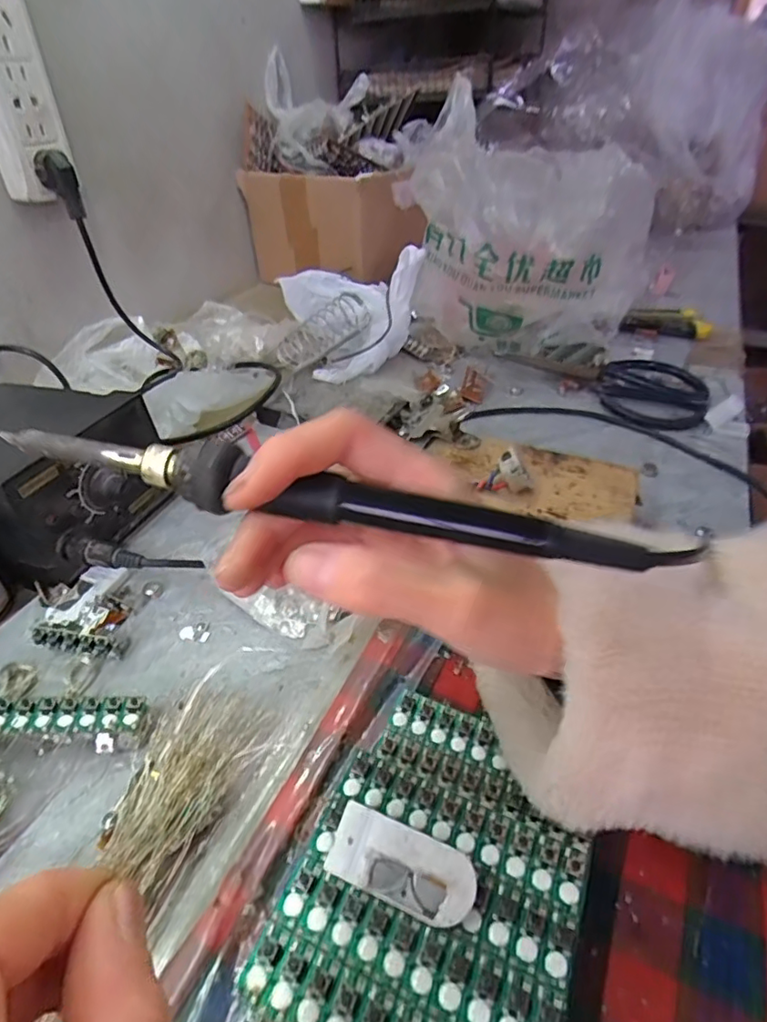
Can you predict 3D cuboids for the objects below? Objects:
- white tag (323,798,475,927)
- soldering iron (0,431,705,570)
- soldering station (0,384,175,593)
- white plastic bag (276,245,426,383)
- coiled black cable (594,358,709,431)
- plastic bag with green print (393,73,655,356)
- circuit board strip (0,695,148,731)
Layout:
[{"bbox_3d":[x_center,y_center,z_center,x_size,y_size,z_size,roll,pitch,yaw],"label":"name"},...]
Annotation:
[{"bbox_3d":[0.006,0.123,0.195,0.050,0.006,0.024,17,66,17],"label":"white tag"},{"bbox_3d":[-0.013,-0.005,0.172,0.209,0.016,0.017,11,42,3],"label":"soldering iron"},{"bbox_3d":[-0.238,-0.026,0.375,0.147,0.079,0.114,13,43,16],"label":"soldering station"},{"bbox_3d":[-0.031,-0.207,0.568,0.116,0.096,0.104,-15,42,-15],"label":"white plastic bag"},{"bbox_3d":[0.249,-0.109,0.523,0.094,0.020,0.113,16,44,20],"label":"coiled black cable"},{"bbox_3d":[0.134,-0.245,0.545,0.205,0.201,0.158,15,43,19],"label":"plastic bag with green print"},{"bbox_3d":[-0.162,0.093,0.259,0.094,0.004,0.016,5,39,-13],"label":"circuit board strip"}]

